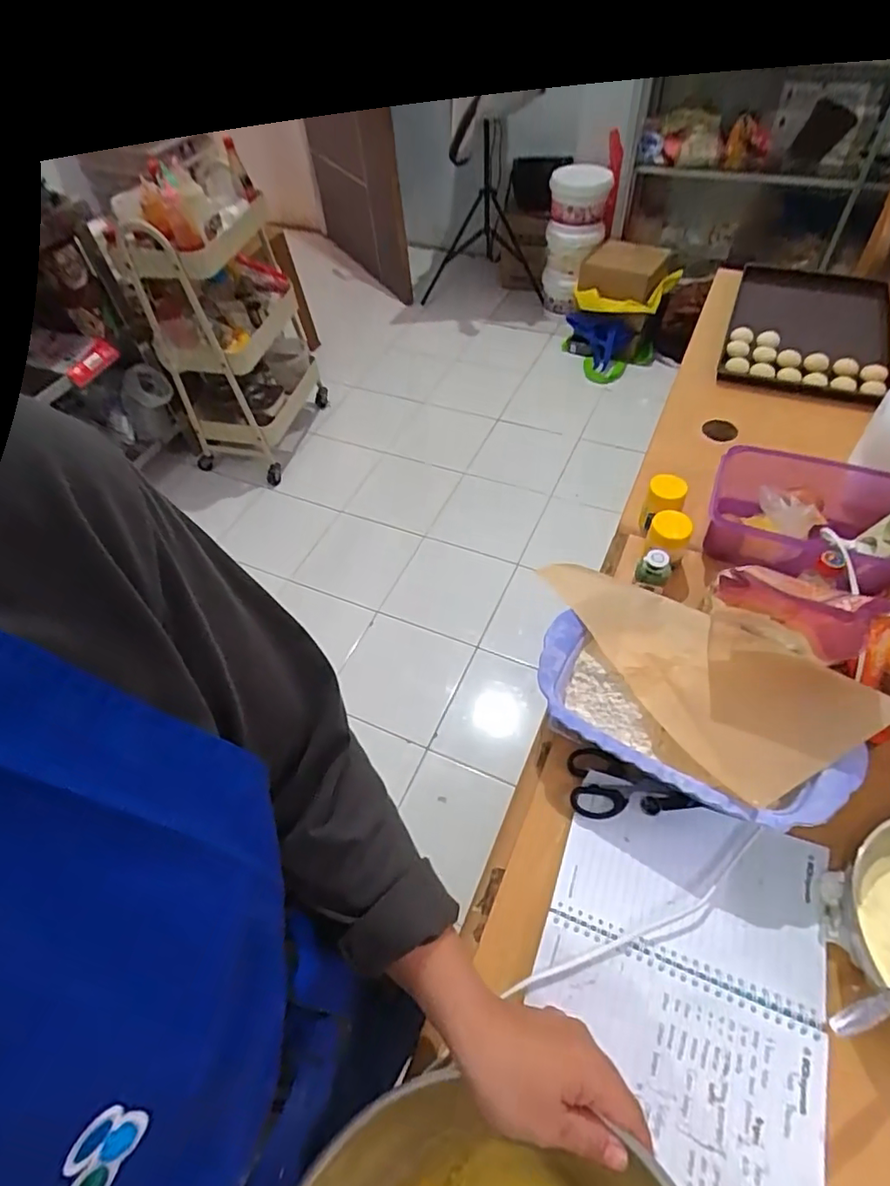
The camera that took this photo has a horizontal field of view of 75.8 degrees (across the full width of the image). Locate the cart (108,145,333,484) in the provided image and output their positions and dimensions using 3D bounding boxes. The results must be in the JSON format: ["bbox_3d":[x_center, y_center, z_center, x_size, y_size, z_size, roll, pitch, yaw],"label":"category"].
[{"bbox_3d":[-0.632,-0.807,1.694,0.310,0.774,0.475,8,54,12],"label":"cart"}]

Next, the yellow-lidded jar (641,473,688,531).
[{"bbox_3d":[0.266,-0.111,0.705,0.047,0.060,0.054,-11,53,-2],"label":"yellow-lidded jar"}]

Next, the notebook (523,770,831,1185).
[{"bbox_3d":[0.185,0.296,0.453,0.206,0.011,0.258,15,56,16],"label":"notebook"}]

